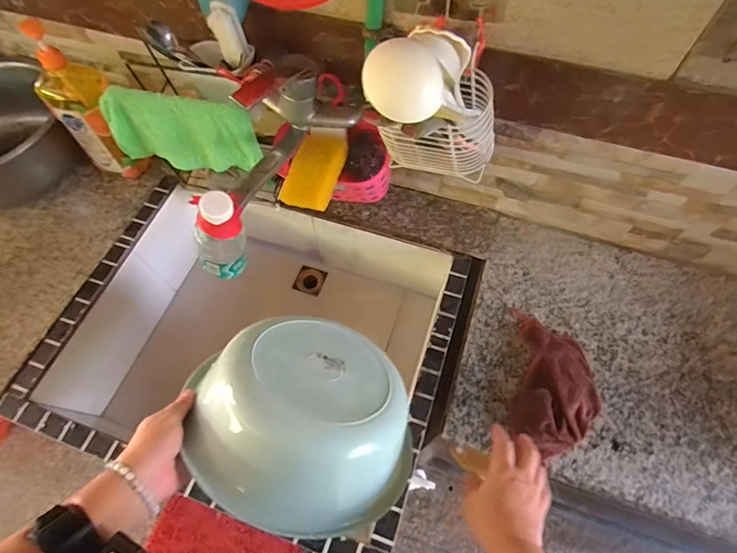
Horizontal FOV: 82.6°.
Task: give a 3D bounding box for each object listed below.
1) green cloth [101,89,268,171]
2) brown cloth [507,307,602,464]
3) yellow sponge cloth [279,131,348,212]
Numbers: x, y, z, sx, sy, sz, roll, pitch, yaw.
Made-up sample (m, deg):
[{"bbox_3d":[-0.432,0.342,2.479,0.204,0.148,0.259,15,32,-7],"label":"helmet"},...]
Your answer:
[{"bbox_3d":[-0.282,-0.215,0.637,0.228,0.133,0.023,9,63,7],"label":"green cloth"},{"bbox_3d":[0.287,0.158,0.640,0.128,0.044,0.213,8,63,6],"label":"brown cloth"},{"bbox_3d":[-0.084,-0.169,0.673,0.077,0.025,0.127,14,78,10],"label":"yellow sponge cloth"}]

